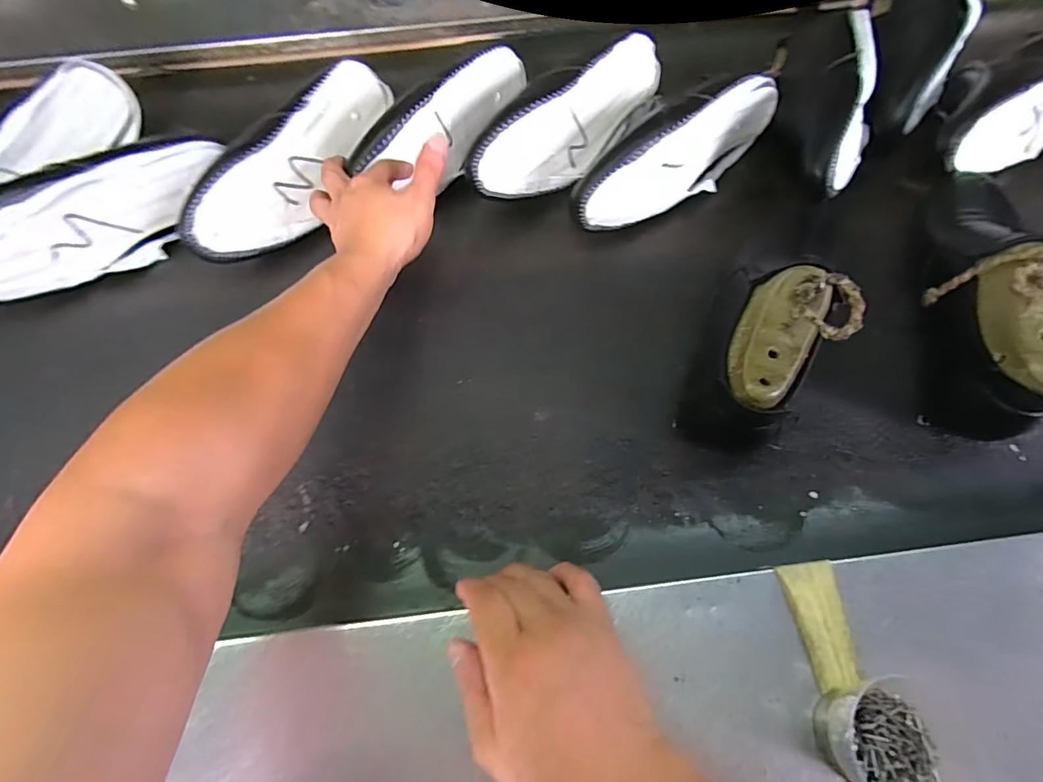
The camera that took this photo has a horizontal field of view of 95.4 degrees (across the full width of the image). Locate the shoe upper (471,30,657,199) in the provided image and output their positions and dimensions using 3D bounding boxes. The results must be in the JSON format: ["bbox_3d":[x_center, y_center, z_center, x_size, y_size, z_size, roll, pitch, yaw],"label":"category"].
[{"bbox_3d":[0.063,-0.275,0.500,0.067,0.084,0.271,41,71,18],"label":"shoe upper"}]

